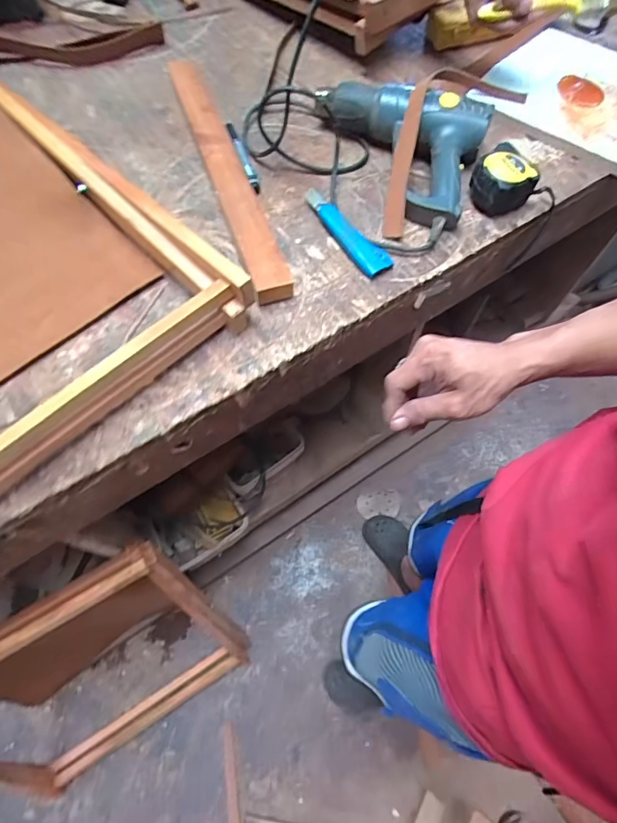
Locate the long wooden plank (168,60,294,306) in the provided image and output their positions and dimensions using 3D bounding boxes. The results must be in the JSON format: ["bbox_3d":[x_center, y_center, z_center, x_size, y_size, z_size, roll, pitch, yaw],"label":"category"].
[{"bbox_3d":[-0.122,-0.359,0.651,0.055,0.042,0.506,-17,67,-8],"label":"long wooden plank"}]

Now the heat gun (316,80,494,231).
[{"bbox_3d":[0.113,-0.371,0.636,0.241,0.073,0.180,18,67,7],"label":"heat gun"}]

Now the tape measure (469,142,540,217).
[{"bbox_3d":[0.266,-0.315,0.626,0.077,0.056,0.078,-42,73,-17],"label":"tape measure"}]

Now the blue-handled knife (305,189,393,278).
[{"bbox_3d":[0.048,-0.248,0.609,0.033,0.025,0.163,-33,70,-14],"label":"blue-handled knife"}]

